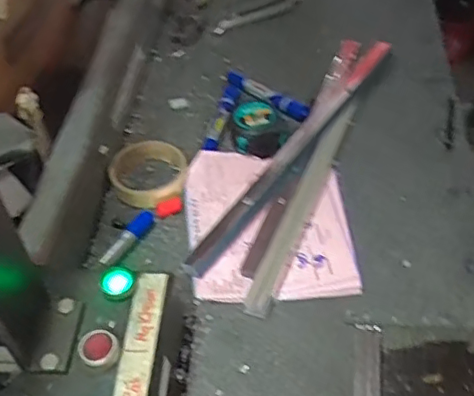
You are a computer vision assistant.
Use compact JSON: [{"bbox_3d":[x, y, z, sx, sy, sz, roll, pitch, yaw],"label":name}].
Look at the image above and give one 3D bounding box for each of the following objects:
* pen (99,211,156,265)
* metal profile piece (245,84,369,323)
[{"bbox_3d":[-0.113,0.042,0.611,0.014,0.019,0.073,26,53,23],"label":"pen"},{"bbox_3d":[0.081,-0.017,0.639,0.027,0.017,0.333,17,50,16],"label":"metal profile piece"}]

